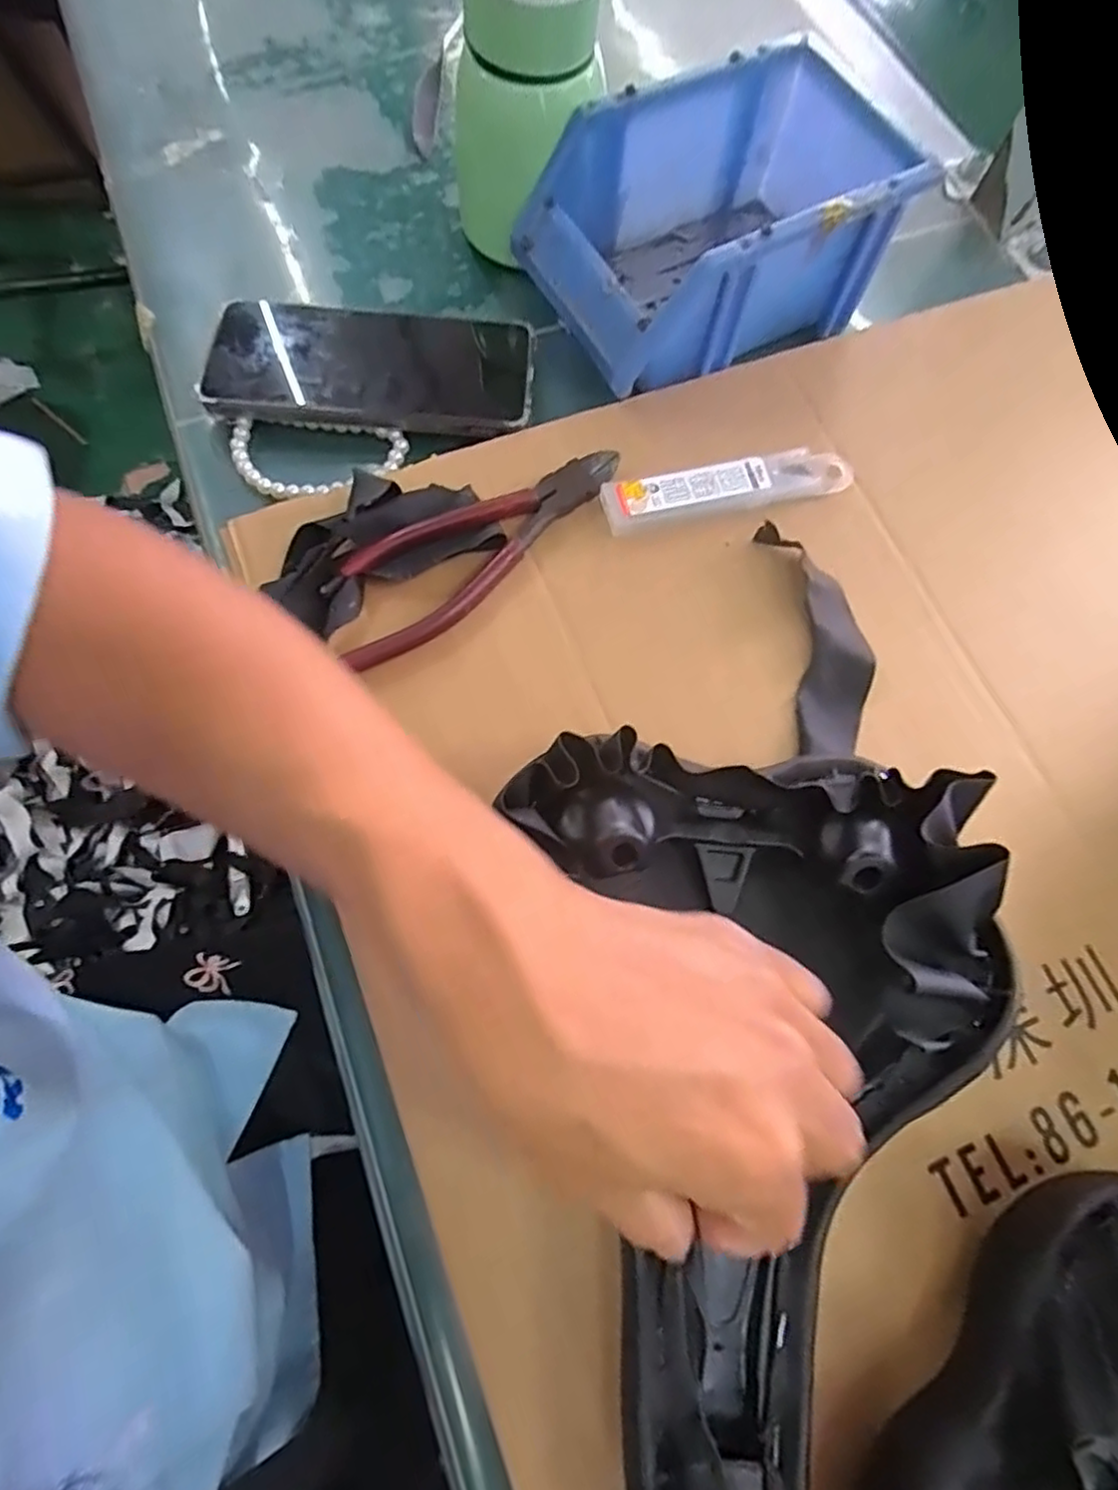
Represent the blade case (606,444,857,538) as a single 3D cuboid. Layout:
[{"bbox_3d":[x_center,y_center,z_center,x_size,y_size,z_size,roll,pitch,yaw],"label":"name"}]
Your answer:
[{"bbox_3d":[0.084,-0.125,0.323,0.127,0.010,0.026,-14,72,-7],"label":"blade case"}]

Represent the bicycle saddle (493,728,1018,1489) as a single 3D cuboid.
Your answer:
[{"bbox_3d":[0.051,0.116,0.211,0.151,0.066,0.234,8,74,0],"label":"bicycle saddle"}]

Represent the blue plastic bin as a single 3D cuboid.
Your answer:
[{"bbox_3d":[0.094,-0.275,0.353,0.207,0.076,0.119,-28,75,-11],"label":"blue plastic bin"}]

